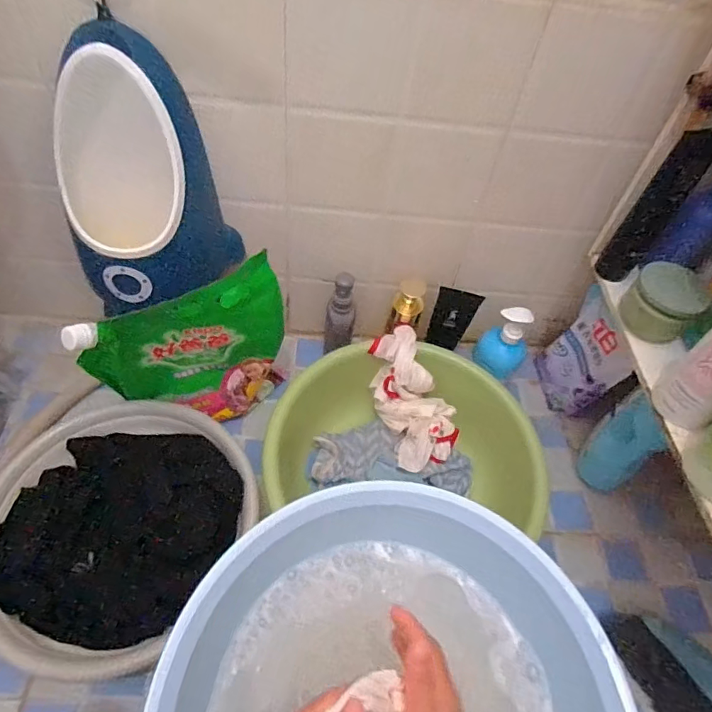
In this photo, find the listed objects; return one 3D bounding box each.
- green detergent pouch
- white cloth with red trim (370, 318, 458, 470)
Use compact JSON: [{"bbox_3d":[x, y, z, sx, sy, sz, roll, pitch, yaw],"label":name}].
[{"bbox_3d":[-0.231,0.007,0.709,0.269,0.296,0.059,-19,56,-20],"label":"green detergent pouch"},{"bbox_3d":[0.092,0.064,0.800,0.111,0.069,0.234,-14,78,-16],"label":"white cloth with red trim"}]

